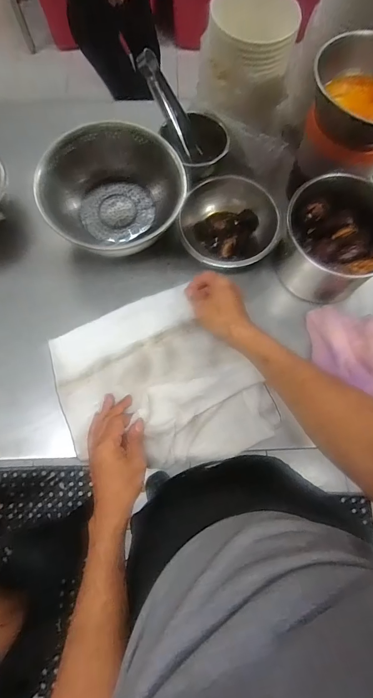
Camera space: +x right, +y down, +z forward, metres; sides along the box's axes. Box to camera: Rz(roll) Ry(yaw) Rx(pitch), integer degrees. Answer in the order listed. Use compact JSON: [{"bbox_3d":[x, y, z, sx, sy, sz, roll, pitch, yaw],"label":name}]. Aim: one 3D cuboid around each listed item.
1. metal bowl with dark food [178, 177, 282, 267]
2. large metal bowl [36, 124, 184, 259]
[{"bbox_3d":[0.071,-0.208,0.585,0.162,0.077,0.136,-20,74,-7],"label":"metal bowl with dark food"},{"bbox_3d":[-0.112,-0.251,0.567,0.211,0.098,0.200,0,73,-1],"label":"large metal bowl"}]

